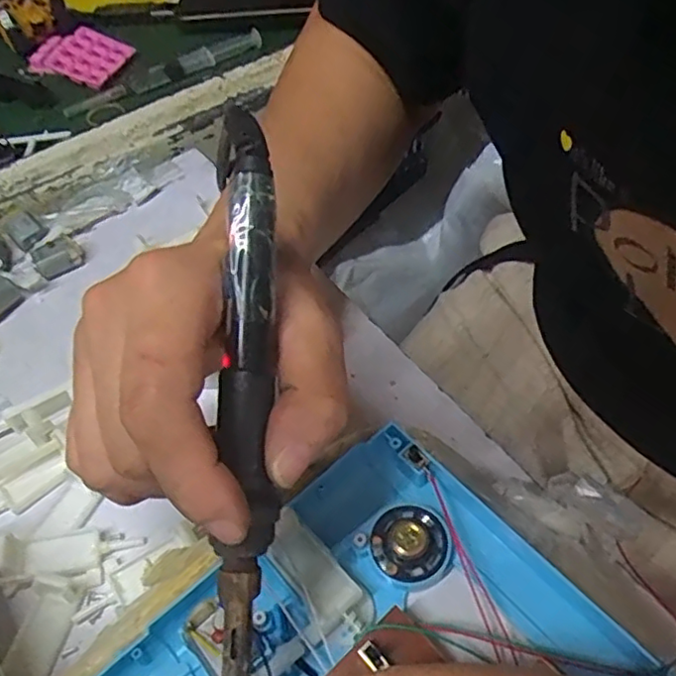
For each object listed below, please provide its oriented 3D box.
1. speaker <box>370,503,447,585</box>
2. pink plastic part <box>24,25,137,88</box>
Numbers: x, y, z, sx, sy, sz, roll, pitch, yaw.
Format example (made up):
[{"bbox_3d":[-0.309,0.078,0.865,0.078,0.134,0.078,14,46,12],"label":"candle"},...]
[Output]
[{"bbox_3d":[0.026,0.074,0.234,0.027,0.013,0.029,3,53,6],"label":"speaker"},{"bbox_3d":[-0.220,-0.242,0.533,0.079,0.016,0.059,23,57,19],"label":"pink plastic part"}]

